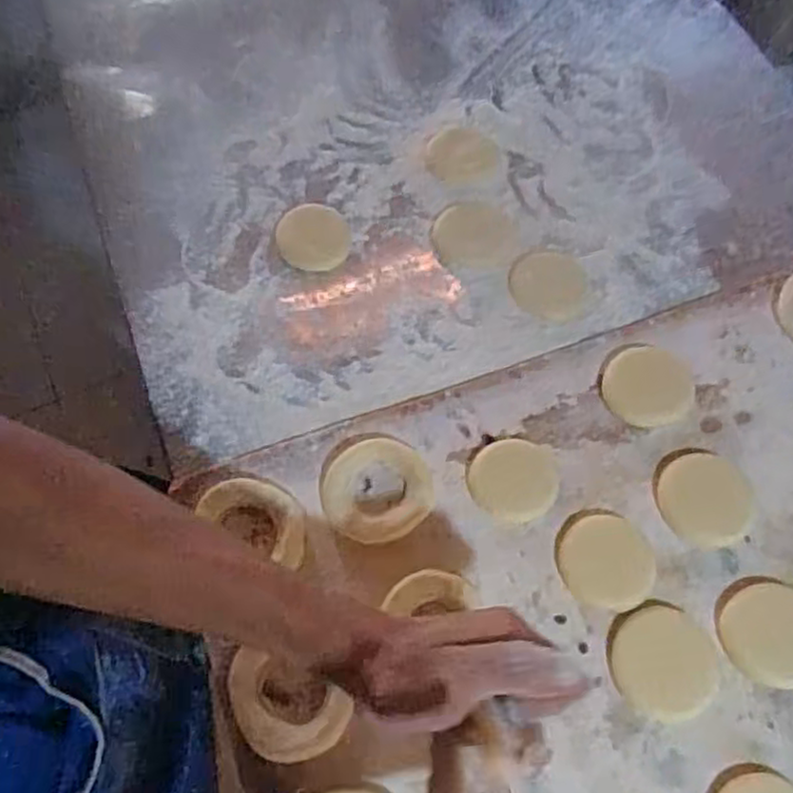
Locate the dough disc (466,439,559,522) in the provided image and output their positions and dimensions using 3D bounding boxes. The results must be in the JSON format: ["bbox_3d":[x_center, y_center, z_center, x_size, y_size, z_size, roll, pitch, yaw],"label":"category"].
[{"bbox_3d":[0.081,0.058,0.491,0.061,0.004,0.057,0,63,0],"label":"dough disc"}]

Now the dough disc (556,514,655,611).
[{"bbox_3d":[0.138,0.108,0.464,0.063,0.004,0.061,-4,63,-3],"label":"dough disc"}]

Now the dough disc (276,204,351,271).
[{"bbox_3d":[-0.068,-0.131,0.579,0.058,0.010,0.062,0,63,0],"label":"dough disc"}]

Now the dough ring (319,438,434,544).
[{"bbox_3d":[-0.013,0.064,0.483,0.075,0.016,0.075,0,63,0],"label":"dough ring"}]

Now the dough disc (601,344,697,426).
[{"bbox_3d":[0.187,-0.008,0.521,0.060,0.005,0.069,34,68,15],"label":"dough disc"}]

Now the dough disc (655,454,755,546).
[{"bbox_3d":[0.215,0.069,0.485,0.066,0.004,0.061,0,63,0],"label":"dough disc"}]

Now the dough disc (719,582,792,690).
[{"bbox_3d":[0.240,0.151,0.445,0.066,0.004,0.061,0,63,0],"label":"dough disc"}]

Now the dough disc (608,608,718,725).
[{"bbox_3d":[0.167,0.165,0.438,0.065,0.004,0.064,0,63,0],"label":"dough disc"}]

